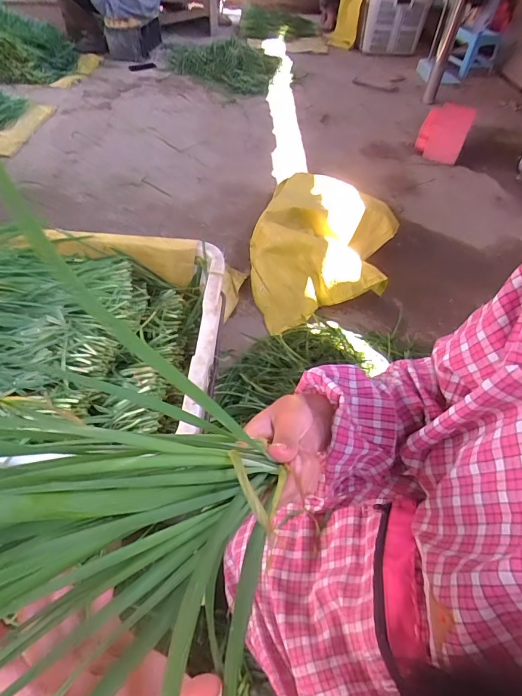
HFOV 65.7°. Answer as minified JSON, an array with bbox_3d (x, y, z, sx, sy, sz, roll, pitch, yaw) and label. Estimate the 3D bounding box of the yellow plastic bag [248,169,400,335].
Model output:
[{"bbox_3d":[0.176,-0.285,1.200,0.384,0.174,0.509,18,51,11],"label":"yellow plastic bag"}]

